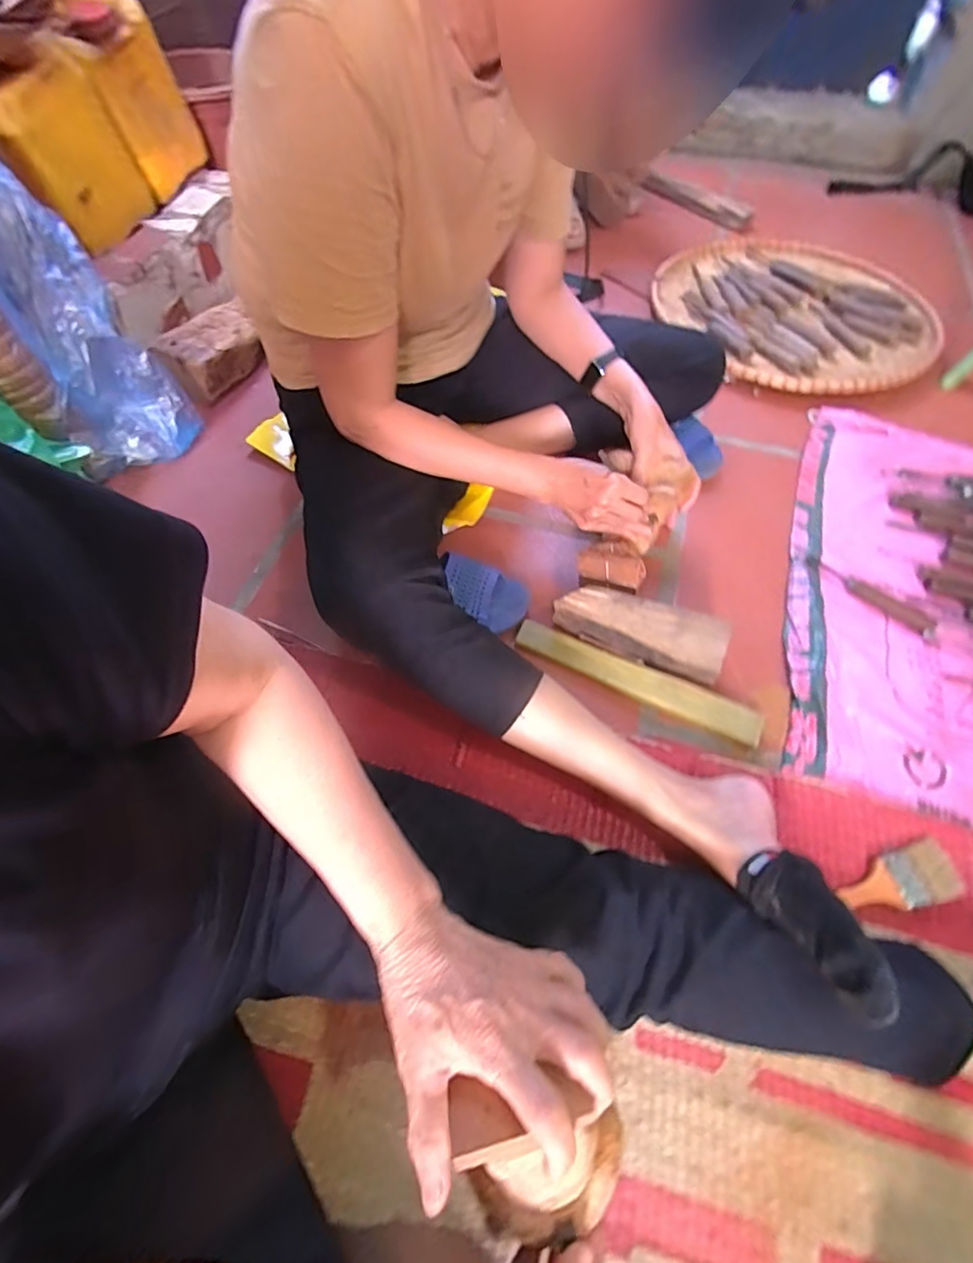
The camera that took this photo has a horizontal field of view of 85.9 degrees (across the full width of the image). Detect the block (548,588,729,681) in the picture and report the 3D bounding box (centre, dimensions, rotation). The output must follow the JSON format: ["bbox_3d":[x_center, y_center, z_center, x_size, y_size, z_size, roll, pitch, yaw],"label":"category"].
[{"bbox_3d":[0.175,-0.001,0.609,0.194,0.061,0.055,19,63,12],"label":"block"}]

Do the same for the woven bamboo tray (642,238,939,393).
[{"bbox_3d":[0.586,-0.610,0.978,0.462,0.030,0.489,-20,62,-10],"label":"woven bamboo tray"}]

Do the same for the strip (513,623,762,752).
[{"bbox_3d":[0.170,0.055,0.603,0.280,0.022,0.044,23,63,14],"label":"strip"}]

